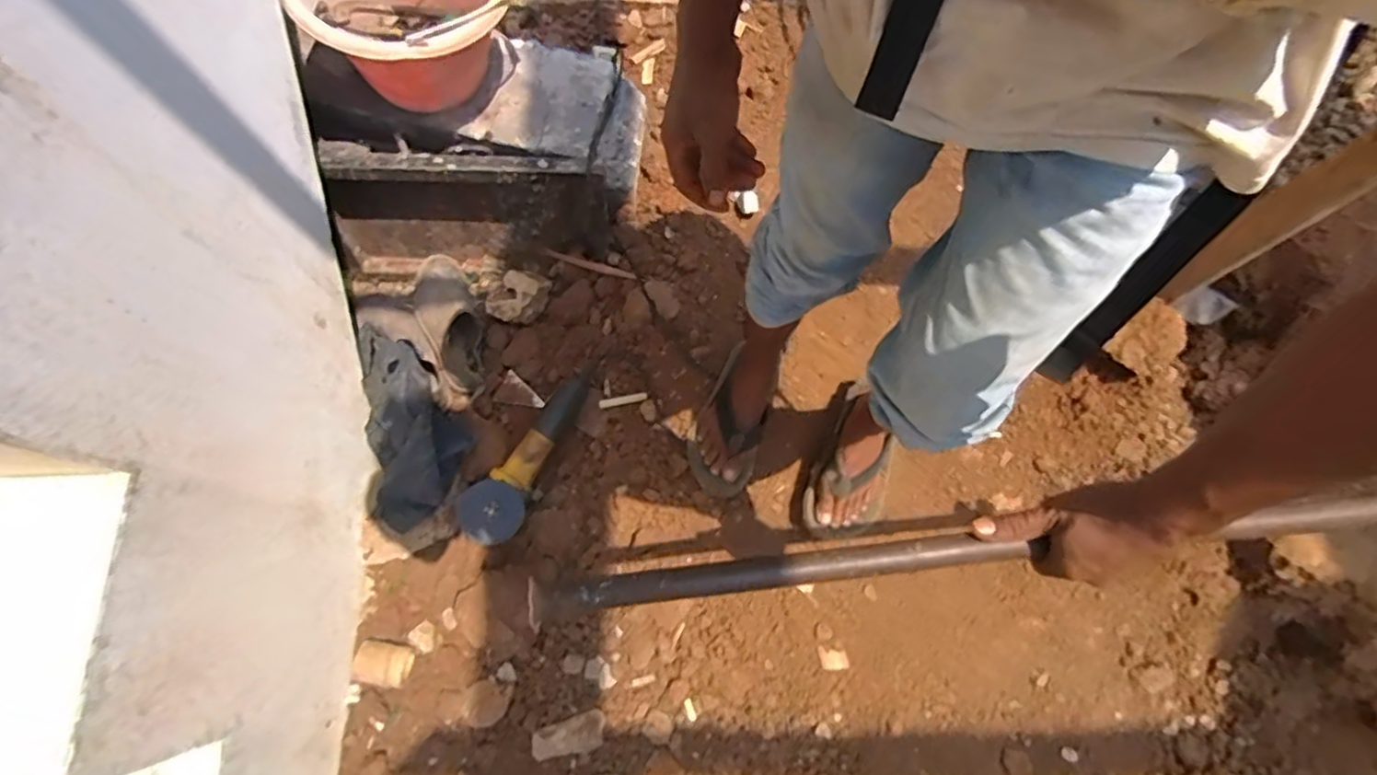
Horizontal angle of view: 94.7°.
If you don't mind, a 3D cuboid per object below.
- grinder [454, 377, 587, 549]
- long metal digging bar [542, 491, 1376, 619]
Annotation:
[{"bbox_3d":[-0.255,0.108,1.037,0.093,0.074,0.317,27,61,6],"label":"grinder"},{"bbox_3d":[0.293,0.121,0.501,0.806,0.032,0.031,-6,77,-1],"label":"long metal digging bar"}]

